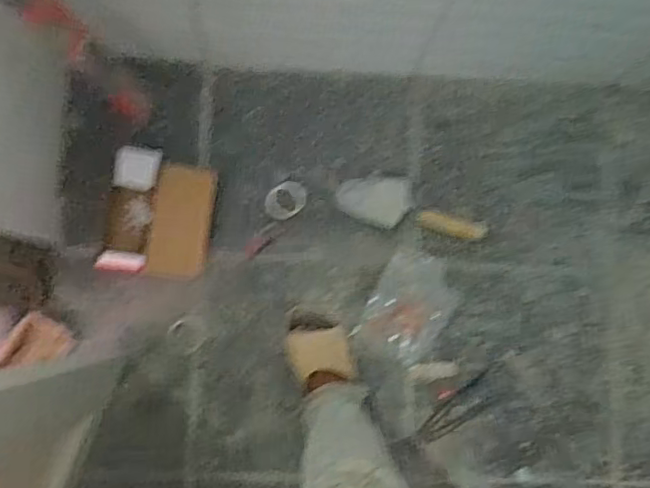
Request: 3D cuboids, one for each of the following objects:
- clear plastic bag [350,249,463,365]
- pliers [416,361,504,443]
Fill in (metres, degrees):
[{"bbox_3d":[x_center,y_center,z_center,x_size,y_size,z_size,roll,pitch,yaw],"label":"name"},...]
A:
[{"bbox_3d":[0.148,0.105,1.079,0.135,0.018,0.178,34,84,2],"label":"clear plastic bag"},{"bbox_3d":[0.235,0.271,1.051,0.186,0.015,0.051,-36,86,-5],"label":"pliers"}]

